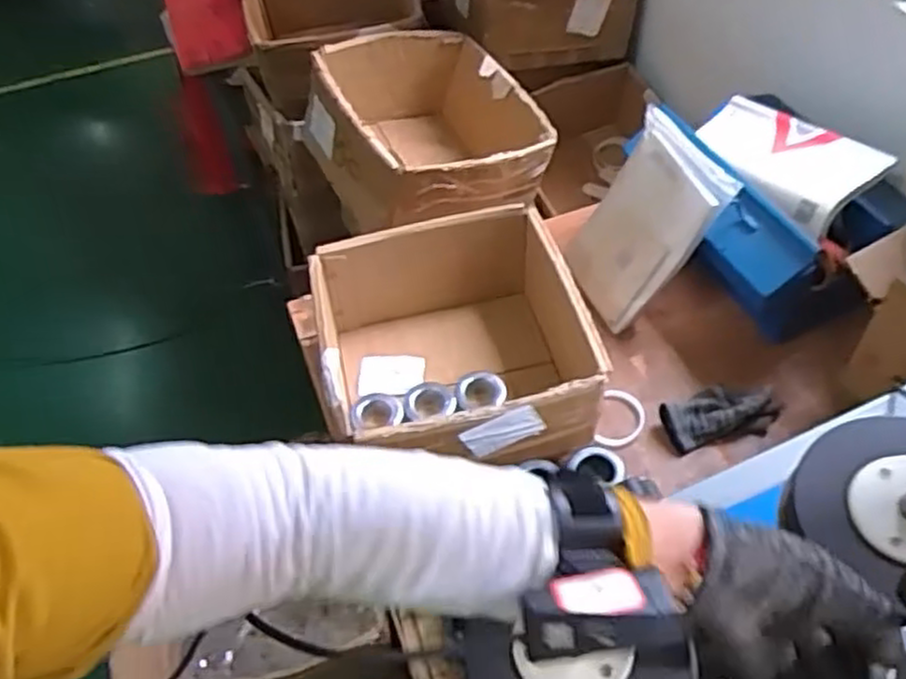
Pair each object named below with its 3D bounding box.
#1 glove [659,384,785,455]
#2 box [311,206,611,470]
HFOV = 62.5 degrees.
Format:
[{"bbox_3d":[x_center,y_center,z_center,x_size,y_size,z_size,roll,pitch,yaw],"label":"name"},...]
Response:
[{"bbox_3d":[0.358,0.101,0.993,0.157,0.048,0.067,-12,51,-6],"label":"glove"},{"bbox_3d":[-0.001,0.021,1.010,0.339,0.196,0.317,-12,51,-6],"label":"box"}]

